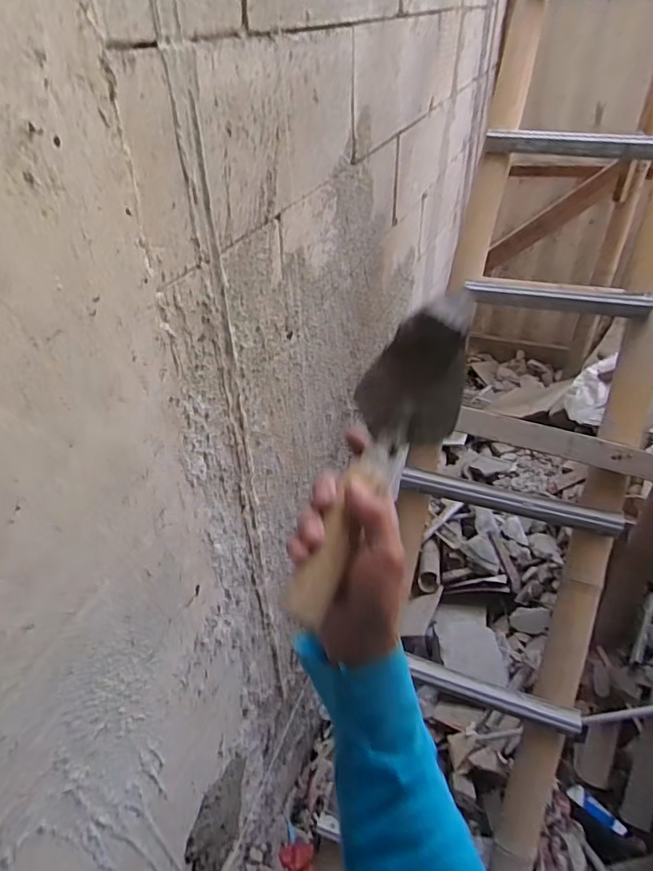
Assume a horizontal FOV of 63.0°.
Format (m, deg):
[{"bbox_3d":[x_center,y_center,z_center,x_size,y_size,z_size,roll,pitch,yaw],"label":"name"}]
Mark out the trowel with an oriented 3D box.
[{"bbox_3d":[0.035,0.011,0.410,0.078,0.077,0.264,19,65,25],"label":"trowel"}]

